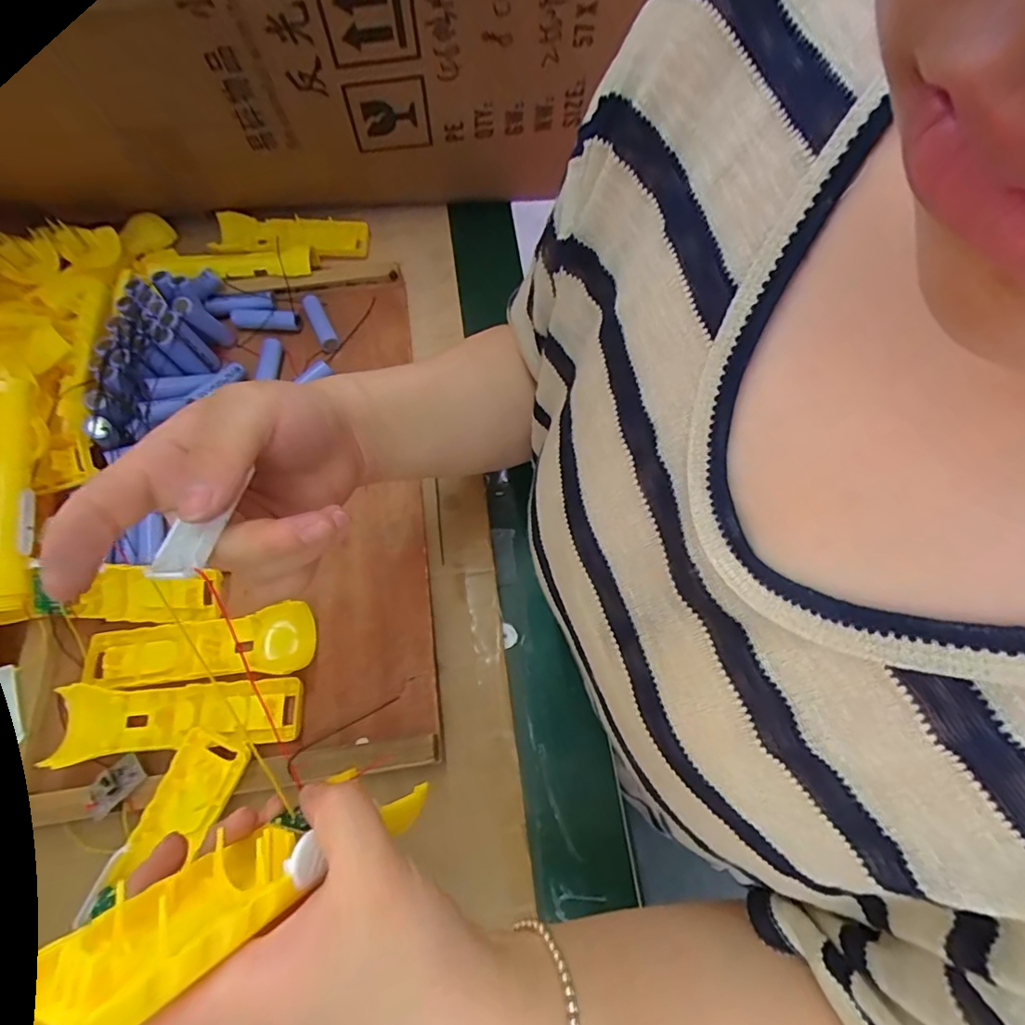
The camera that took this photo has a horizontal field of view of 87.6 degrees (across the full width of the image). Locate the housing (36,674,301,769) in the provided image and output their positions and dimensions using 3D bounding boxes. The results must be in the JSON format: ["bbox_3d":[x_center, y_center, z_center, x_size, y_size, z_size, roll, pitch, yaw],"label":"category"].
[{"bbox_3d":[-0.228,0.140,0.369,0.150,0.032,0.046,-7,66,-1],"label":"housing"}]

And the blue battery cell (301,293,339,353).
[{"bbox_3d":[-0.189,-0.186,0.529,0.018,0.016,0.075,-26,67,-9],"label":"blue battery cell"}]

